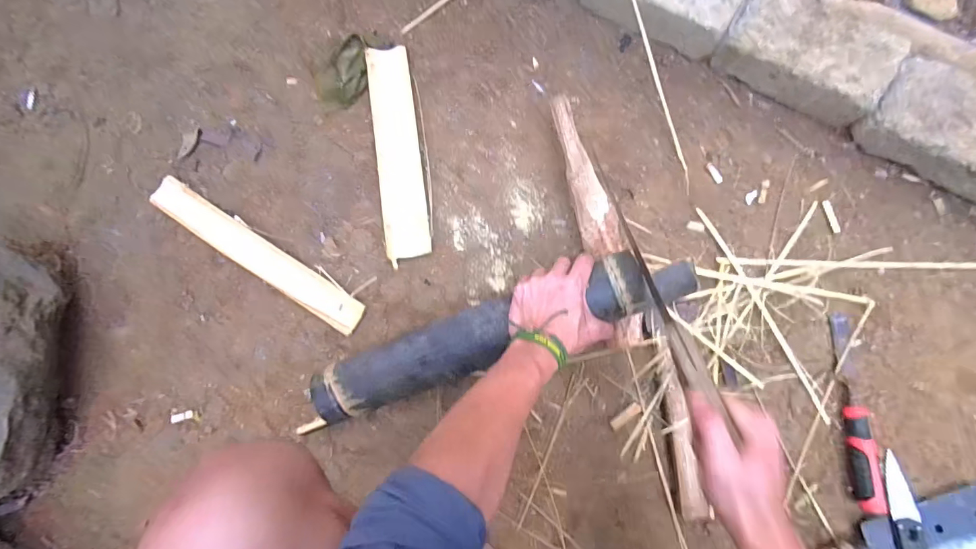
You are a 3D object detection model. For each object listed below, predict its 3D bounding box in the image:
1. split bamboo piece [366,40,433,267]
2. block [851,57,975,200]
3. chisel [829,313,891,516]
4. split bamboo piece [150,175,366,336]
[{"bbox_3d":[-0.139,-0.193,0.670,0.067,0.016,0.340,-9,81,4],"label":"split bamboo piece"},{"bbox_3d":[0.597,-0.178,0.559,0.207,0.076,0.120,33,90,10],"label":"block"},{"bbox_3d":[0.473,0.172,0.552,0.033,0.023,0.241,-3,82,5],"label":"chisel"},{"bbox_3d":[-0.357,-0.033,0.666,0.389,0.016,0.050,32,86,9],"label":"split bamboo piece"}]

